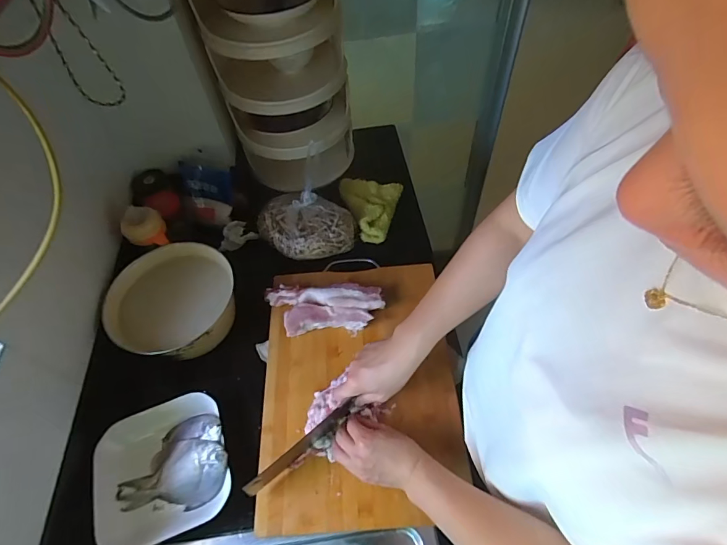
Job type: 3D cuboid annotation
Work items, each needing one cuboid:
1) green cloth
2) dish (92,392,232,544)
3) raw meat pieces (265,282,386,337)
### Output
[{"bbox_3d":[0.009,-0.131,0.842,0.126,0.050,0.157,3,56,6],"label":"green cloth"},{"bbox_3d":[-0.280,0.274,0.570,0.181,0.045,0.174,-19,56,-9],"label":"dish"},{"bbox_3d":[-0.067,0.060,0.678,0.193,0.032,0.082,-1,55,3],"label":"raw meat pieces"}]

